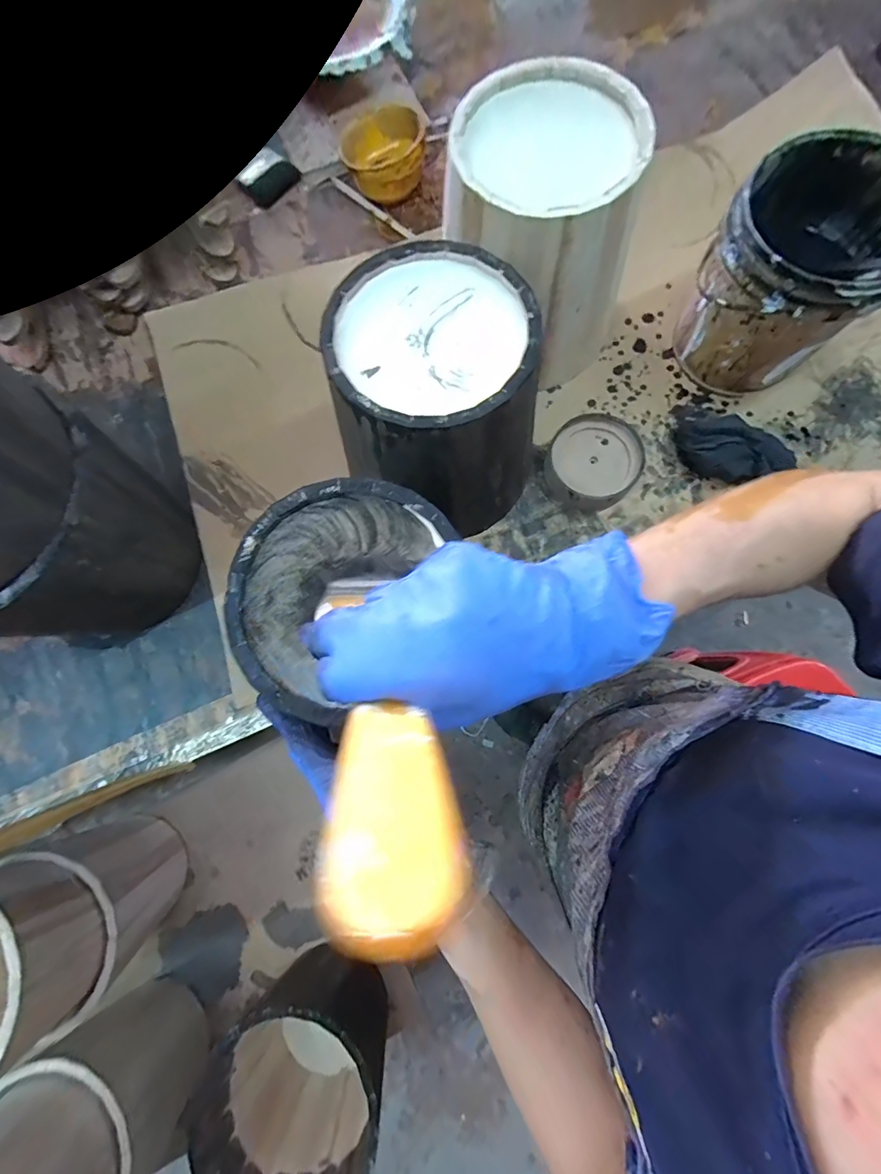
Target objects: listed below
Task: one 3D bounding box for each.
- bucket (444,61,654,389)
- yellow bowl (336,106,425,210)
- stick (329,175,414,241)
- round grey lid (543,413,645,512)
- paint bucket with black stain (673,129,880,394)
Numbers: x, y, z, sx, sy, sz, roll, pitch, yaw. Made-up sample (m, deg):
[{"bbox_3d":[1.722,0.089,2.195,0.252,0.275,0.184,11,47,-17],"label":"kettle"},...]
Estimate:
[{"bbox_3d":[0.108,-0.374,0.482,0.186,0.196,0.204,0,79,2],"label":"bucket"},{"bbox_3d":[-0.078,-0.595,0.609,0.110,0.064,0.088,-8,79,0],"label":"yellow bowl"},{"bbox_3d":[-0.098,-0.550,0.631,0.150,0.004,0.013,38,89,4],"label":"stick"},{"bbox_3d":[0.185,-0.151,0.525,0.105,0.030,0.105,0,79,2],"label":"round grey lid"},{"bbox_3d":[0.370,-0.333,0.467,0.168,0.197,0.166,0,79,2],"label":"paint bucket with black stain"}]

